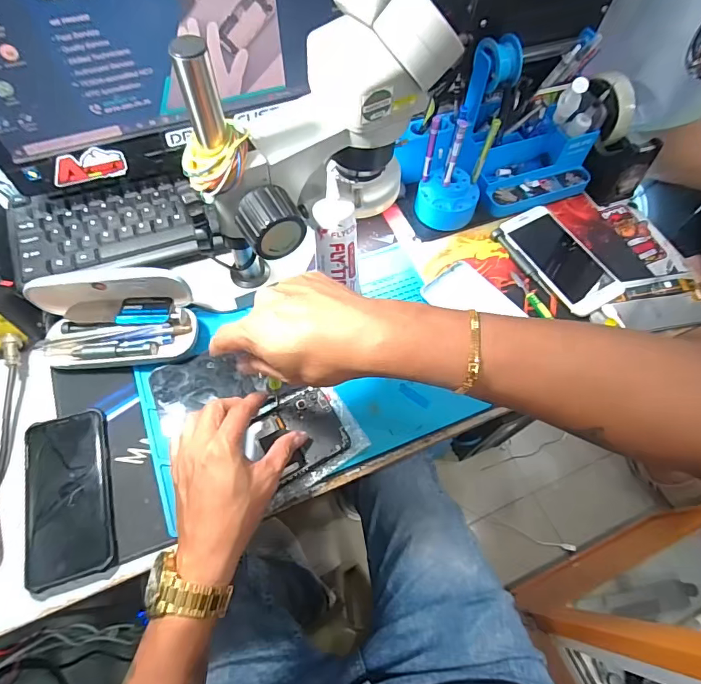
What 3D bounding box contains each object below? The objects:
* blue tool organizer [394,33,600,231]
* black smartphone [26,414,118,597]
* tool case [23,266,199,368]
[{"bbox_3d":[0.187,-0.251,0.547,0.235,0.159,0.146,-24,67,-14],"label":"blue tool organizer"},{"bbox_3d":[-0.260,0.138,0.409,0.072,0.006,0.151,-15,65,-10],"label":"black smartphone"},{"bbox_3d":[-0.244,-0.027,0.458,0.158,0.064,0.090,-6,64,-6],"label":"tool case"}]

